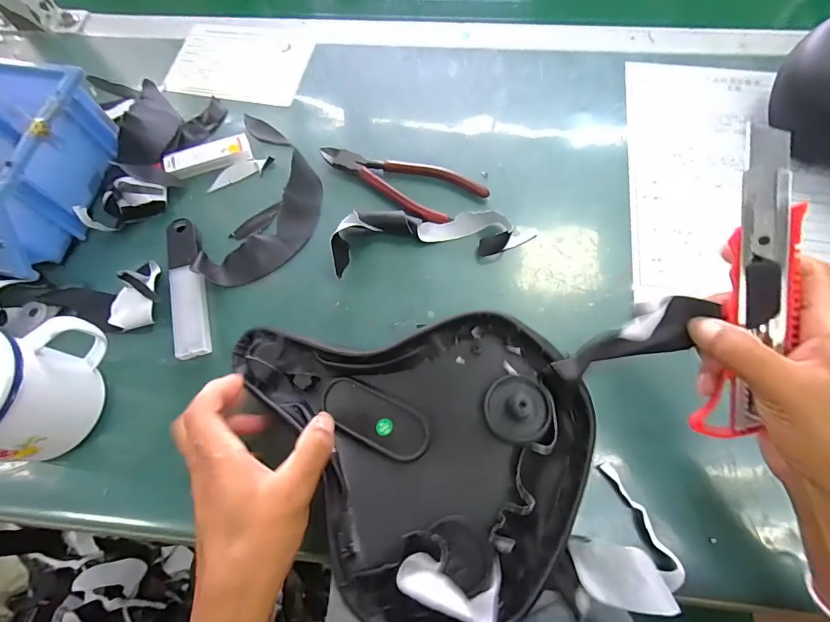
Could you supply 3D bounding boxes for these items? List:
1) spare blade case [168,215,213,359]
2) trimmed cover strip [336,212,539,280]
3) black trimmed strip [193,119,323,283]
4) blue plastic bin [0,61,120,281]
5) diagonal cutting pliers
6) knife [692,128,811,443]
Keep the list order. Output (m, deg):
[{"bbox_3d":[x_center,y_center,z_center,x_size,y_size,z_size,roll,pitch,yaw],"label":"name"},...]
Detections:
[{"bbox_3d":[-0.193,-0.022,0.340,0.028,0.010,0.129,-17,69,-4],"label":"spare blade case"},{"bbox_3d":[0.016,-0.067,0.345,0.173,0.023,0.050,-7,68,-1],"label":"trimmed cover strip"},{"bbox_3d":[-0.132,-0.108,0.365,0.090,0.014,0.182,5,69,4],"label":"black trimmed strip"},{"bbox_3d":[-0.356,-0.125,0.347,0.122,0.068,0.176,10,69,6],"label":"blue plastic bin"},{"bbox_3d":[-0.016,-0.123,0.373,0.157,0.008,0.055,28,72,12],"label":"diagonal cutting pliers"},{"bbox_3d":[0.187,-0.010,0.218,0.031,0.019,0.167,1,99,2],"label":"knife"}]

